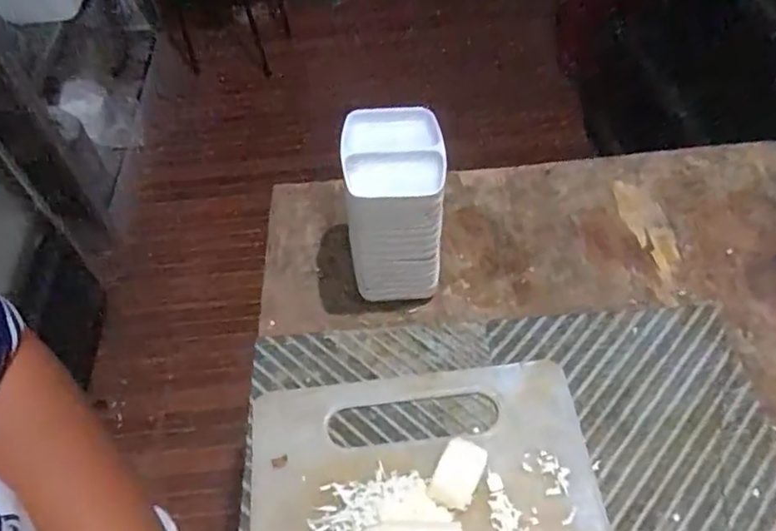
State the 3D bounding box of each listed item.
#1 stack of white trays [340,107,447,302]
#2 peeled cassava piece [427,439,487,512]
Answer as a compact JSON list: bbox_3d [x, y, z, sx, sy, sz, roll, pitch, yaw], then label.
[{"bbox_3d":[0.005,-0.047,0.546,0.079,0.146,0.100,-4,52,-1],"label":"stack of white trays"},{"bbox_3d":[0.051,0.149,0.448,0.029,0.027,0.047,23,57,19],"label":"peeled cassava piece"}]

